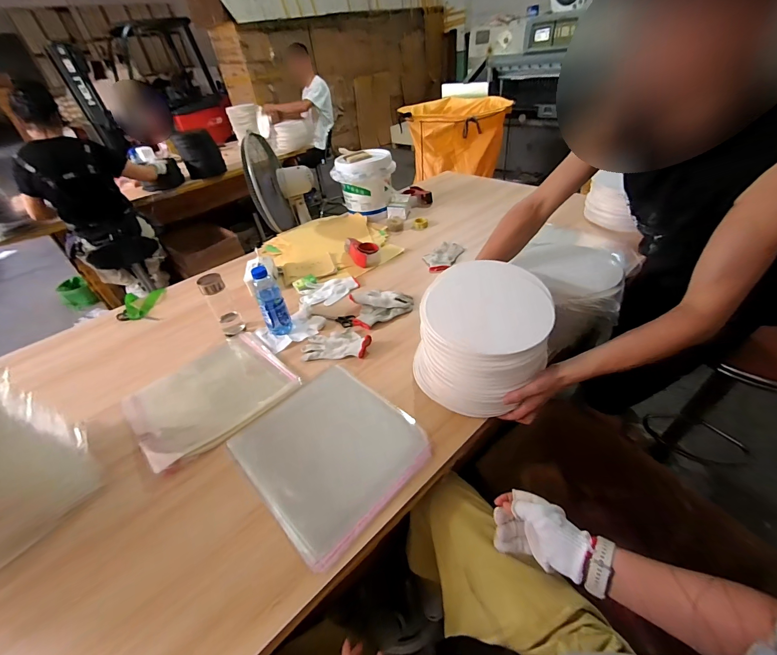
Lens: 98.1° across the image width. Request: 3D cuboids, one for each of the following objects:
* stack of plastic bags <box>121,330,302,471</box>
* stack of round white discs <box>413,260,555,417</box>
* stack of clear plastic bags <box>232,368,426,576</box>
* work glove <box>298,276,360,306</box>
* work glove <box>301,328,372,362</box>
[{"bbox_3d":[-0.446,0.152,0.845,0.337,0.023,0.340,27,51,38],"label":"stack of plastic bags"},{"bbox_3d":[0.189,0.023,0.716,0.233,0.189,0.245,19,46,28],"label":"stack of round white discs"},{"bbox_3d":[-0.117,0.239,0.690,0.302,0.019,0.333,-36,49,-28],"label":"stack of clear plastic bags"},{"bbox_3d":[-0.194,-0.120,1.115,0.194,0.016,0.125,-14,42,-6],"label":"work glove"},{"bbox_3d":[-0.140,0.043,0.904,0.182,0.030,0.098,-1,42,8],"label":"work glove"}]

